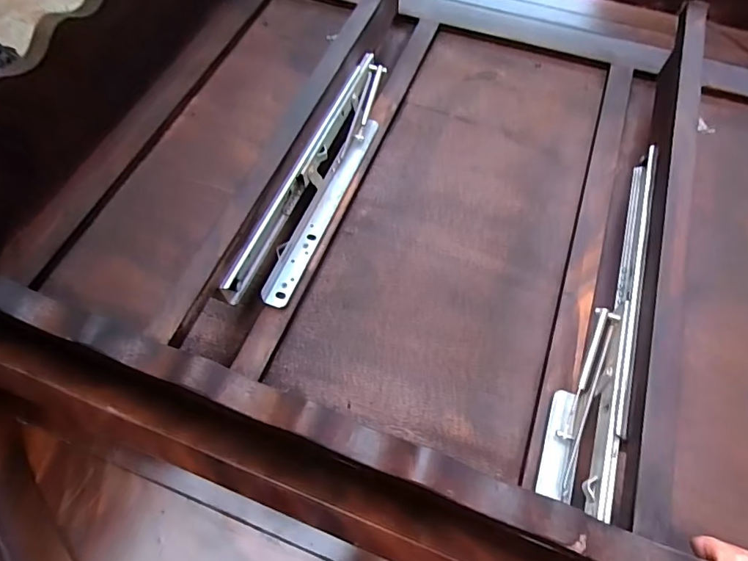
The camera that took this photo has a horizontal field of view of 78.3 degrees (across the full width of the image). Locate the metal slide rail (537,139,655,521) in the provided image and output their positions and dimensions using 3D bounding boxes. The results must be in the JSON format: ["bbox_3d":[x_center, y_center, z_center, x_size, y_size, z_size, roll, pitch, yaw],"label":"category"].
[{"bbox_3d":[0.290,0.025,0.583,0.049,0.104,0.464,19,65,9],"label":"metal slide rail"}]

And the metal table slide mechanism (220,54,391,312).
[{"bbox_3d":[-0.073,-0.144,0.669,0.049,0.111,0.438,20,65,10],"label":"metal table slide mechanism"}]

